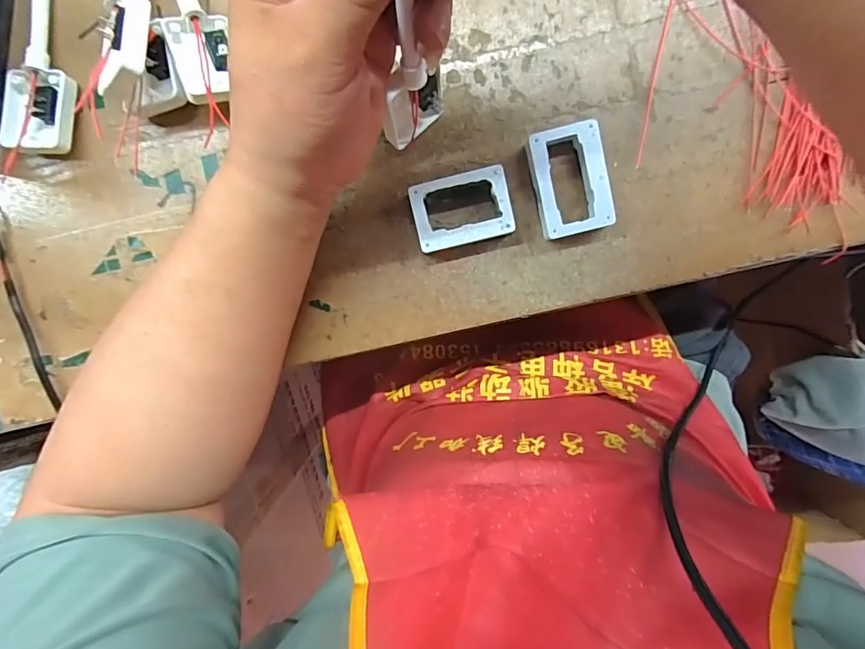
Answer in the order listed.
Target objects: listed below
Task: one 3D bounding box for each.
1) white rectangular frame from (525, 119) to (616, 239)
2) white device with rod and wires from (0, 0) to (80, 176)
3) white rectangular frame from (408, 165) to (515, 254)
[{"bbox_3d":[0.080,-0.084,0.276,0.041,0.017,0.061,-13,96,4],"label":"white rectangular frame"},{"bbox_3d":[-0.234,-0.205,0.276,0.040,0.022,0.220,3,97,2],"label":"white device with rod and wires"},{"bbox_3d":[0.017,-0.068,0.281,0.057,0.016,0.040,-13,96,4],"label":"white rectangular frame"}]

